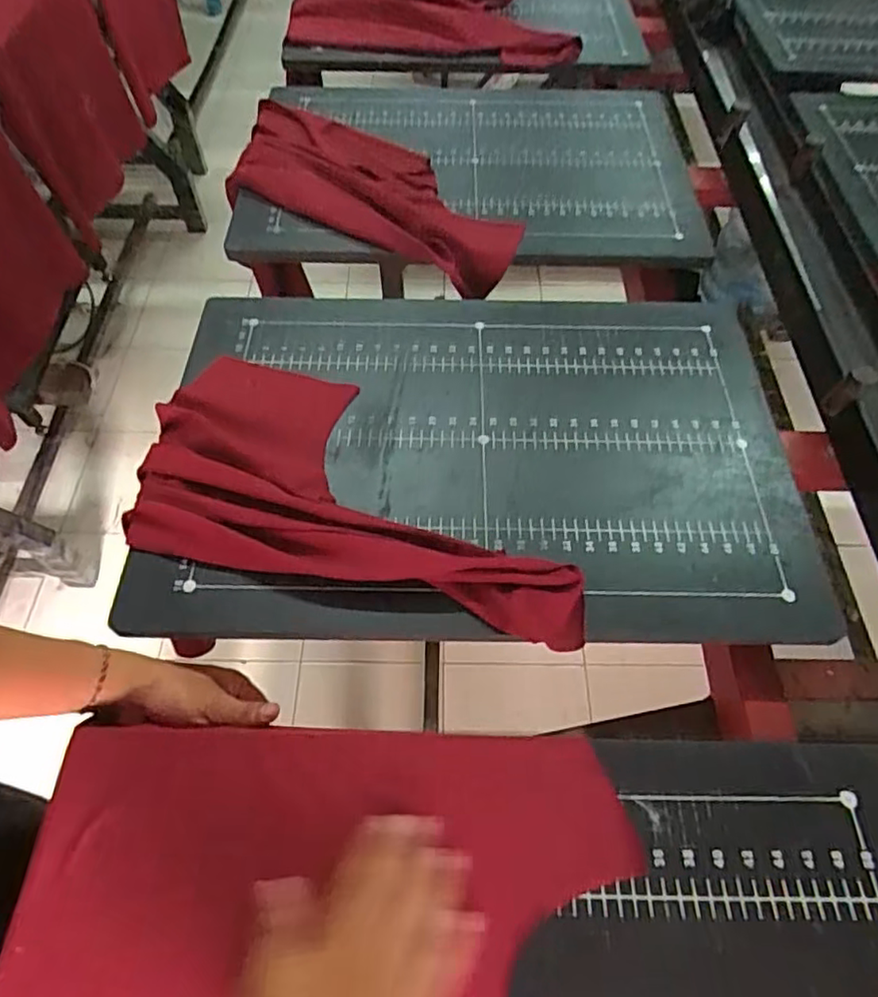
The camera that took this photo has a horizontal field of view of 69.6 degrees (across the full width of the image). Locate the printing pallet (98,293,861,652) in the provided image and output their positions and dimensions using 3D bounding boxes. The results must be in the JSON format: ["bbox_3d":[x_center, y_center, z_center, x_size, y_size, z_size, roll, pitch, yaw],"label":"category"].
[{"bbox_3d":[0.034,-0.056,0.600,0.579,0.016,0.389,3,58,0],"label":"printing pallet"}]

